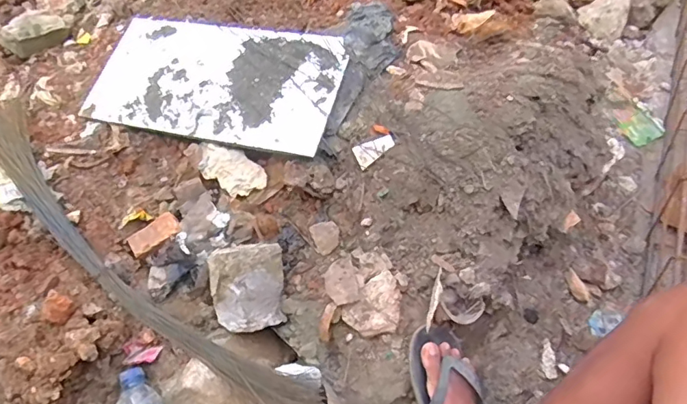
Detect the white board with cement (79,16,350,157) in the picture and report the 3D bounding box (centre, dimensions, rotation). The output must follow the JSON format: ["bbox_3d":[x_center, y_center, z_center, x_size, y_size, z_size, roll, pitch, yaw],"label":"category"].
[{"bbox_3d":[-0.241,-0.227,0.930,0.490,0.011,0.247,13,67,21],"label":"white board with cement"}]

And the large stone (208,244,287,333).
[{"bbox_3d":[-0.152,0.125,0.774,0.113,0.124,0.093,-2,52,3],"label":"large stone"}]

